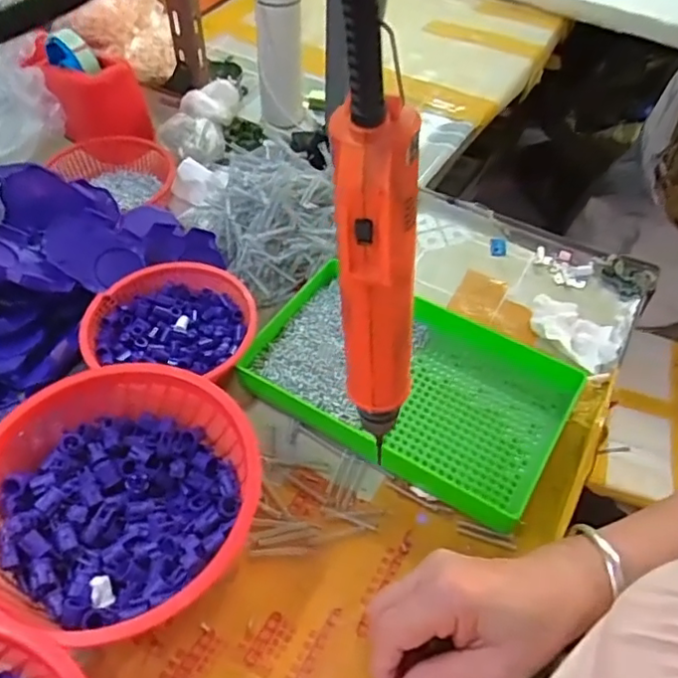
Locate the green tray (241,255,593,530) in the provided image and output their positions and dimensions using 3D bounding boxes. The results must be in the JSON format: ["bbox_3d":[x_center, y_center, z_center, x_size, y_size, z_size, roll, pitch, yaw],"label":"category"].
[{"bbox_3d":[0.055,0.035,0.505,0.249,0.037,0.158,22,52,17],"label":"green tray"}]

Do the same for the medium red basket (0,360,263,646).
[{"bbox_3d":[-0.150,0.109,0.412,0.172,0.074,0.173,1,49,-1],"label":"medium red basket"}]

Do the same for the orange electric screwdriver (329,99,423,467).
[{"bbox_3d":[0.016,-0.017,0.271,0.037,0.170,0.029,3,49,2],"label":"orange electric screwdriver"}]

